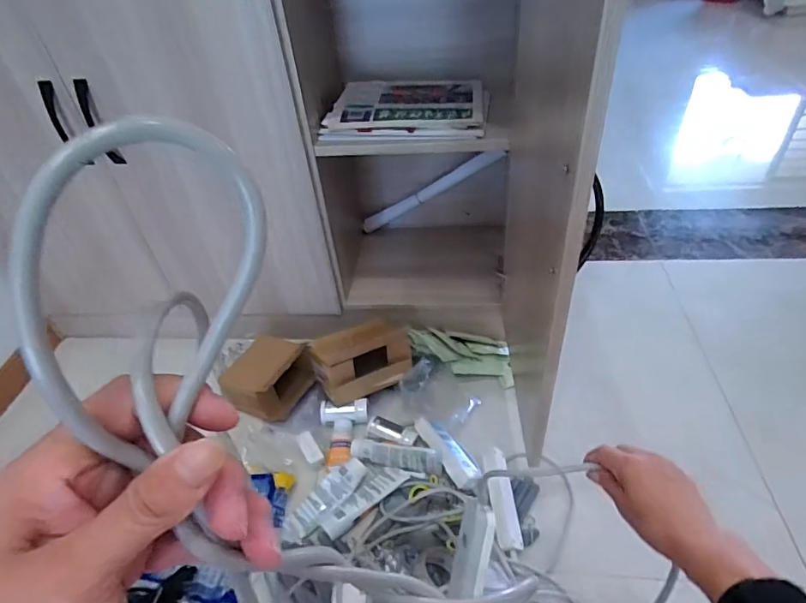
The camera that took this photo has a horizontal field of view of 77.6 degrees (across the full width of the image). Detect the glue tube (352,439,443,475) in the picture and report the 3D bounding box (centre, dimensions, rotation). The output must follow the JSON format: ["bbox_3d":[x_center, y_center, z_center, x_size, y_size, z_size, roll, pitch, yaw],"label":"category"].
[{"bbox_3d":[-0.013,0.291,0.943,0.175,0.035,0.035,5,43,13],"label":"glue tube"}]

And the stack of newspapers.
[{"bbox_3d":[0.008,-0.371,0.955,0.298,0.042,0.201,-1,42,5],"label":"stack of newspapers"}]

